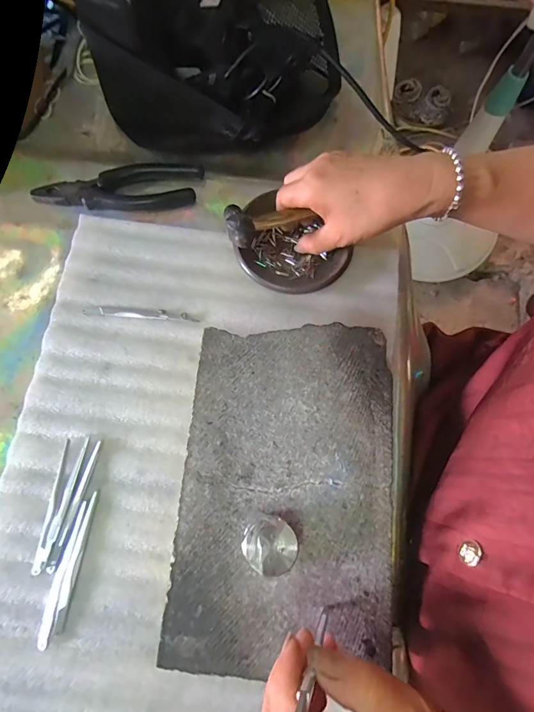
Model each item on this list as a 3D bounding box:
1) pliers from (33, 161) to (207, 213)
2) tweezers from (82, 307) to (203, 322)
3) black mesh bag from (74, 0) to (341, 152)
[{"bbox_3d":[-0.149,-0.171,0.380,0.162,0.013,0.050,-3,75,-2],"label":"pliers"},{"bbox_3d":[-0.119,-0.041,0.354,0.107,0.004,0.009,4,75,0],"label":"tweezers"},{"bbox_3d":[-0.038,-0.441,0.411,0.235,0.122,0.433,4,75,0],"label":"black mesh bag"}]

